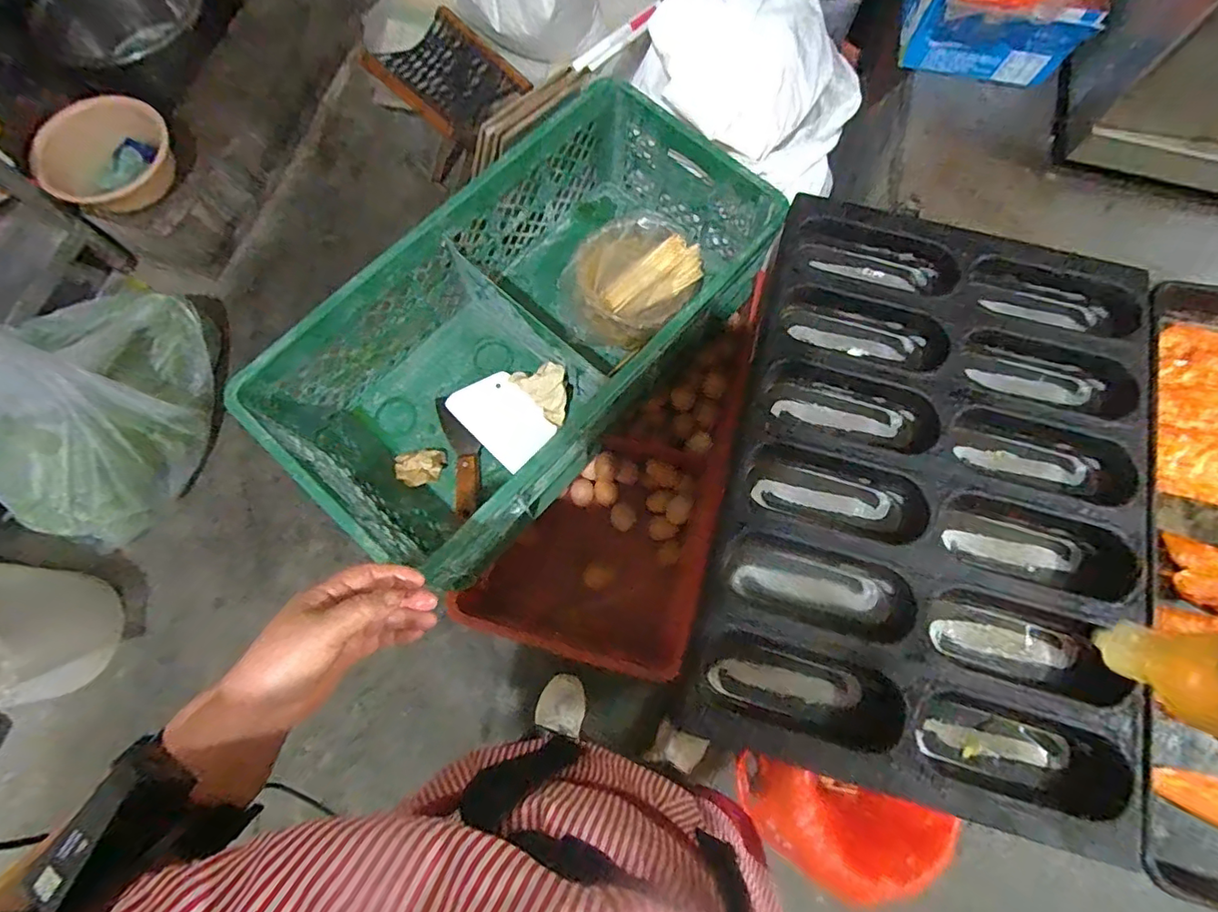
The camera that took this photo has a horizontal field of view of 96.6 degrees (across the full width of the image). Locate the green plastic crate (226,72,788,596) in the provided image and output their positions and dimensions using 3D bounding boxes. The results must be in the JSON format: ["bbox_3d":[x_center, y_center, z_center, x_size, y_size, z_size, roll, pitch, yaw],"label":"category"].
[{"bbox_3d":[-0.101,-0.170,0.729,0.331,0.188,0.643,41,78,10],"label":"green plastic crate"}]

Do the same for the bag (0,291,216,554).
[{"bbox_3d":[-1.066,-0.134,1.040,0.234,0.519,0.547,5,74,0],"label":"bag"}]

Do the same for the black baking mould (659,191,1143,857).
[{"bbox_3d":[0.331,0.022,0.566,0.405,0.048,0.601,15,75,3],"label":"black baking mould"}]

